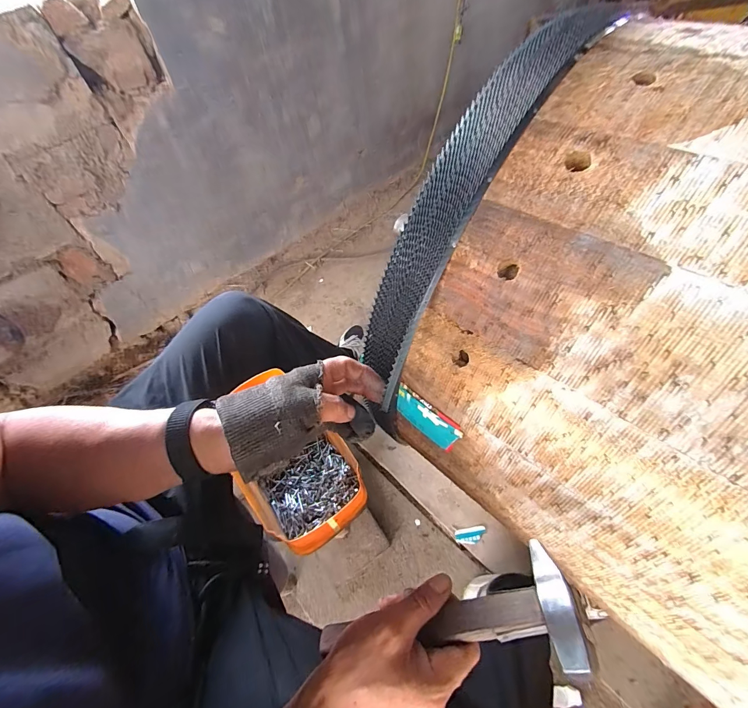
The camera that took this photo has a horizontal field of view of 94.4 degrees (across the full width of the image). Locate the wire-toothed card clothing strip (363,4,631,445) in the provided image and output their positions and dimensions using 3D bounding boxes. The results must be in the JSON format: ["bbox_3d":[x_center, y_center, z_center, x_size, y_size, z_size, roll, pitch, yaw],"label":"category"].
[{"bbox_3d":[0.075,-0.124,0.337,0.065,0.418,0.060,35,16,27],"label":"wire-toothed card clothing strip"}]

